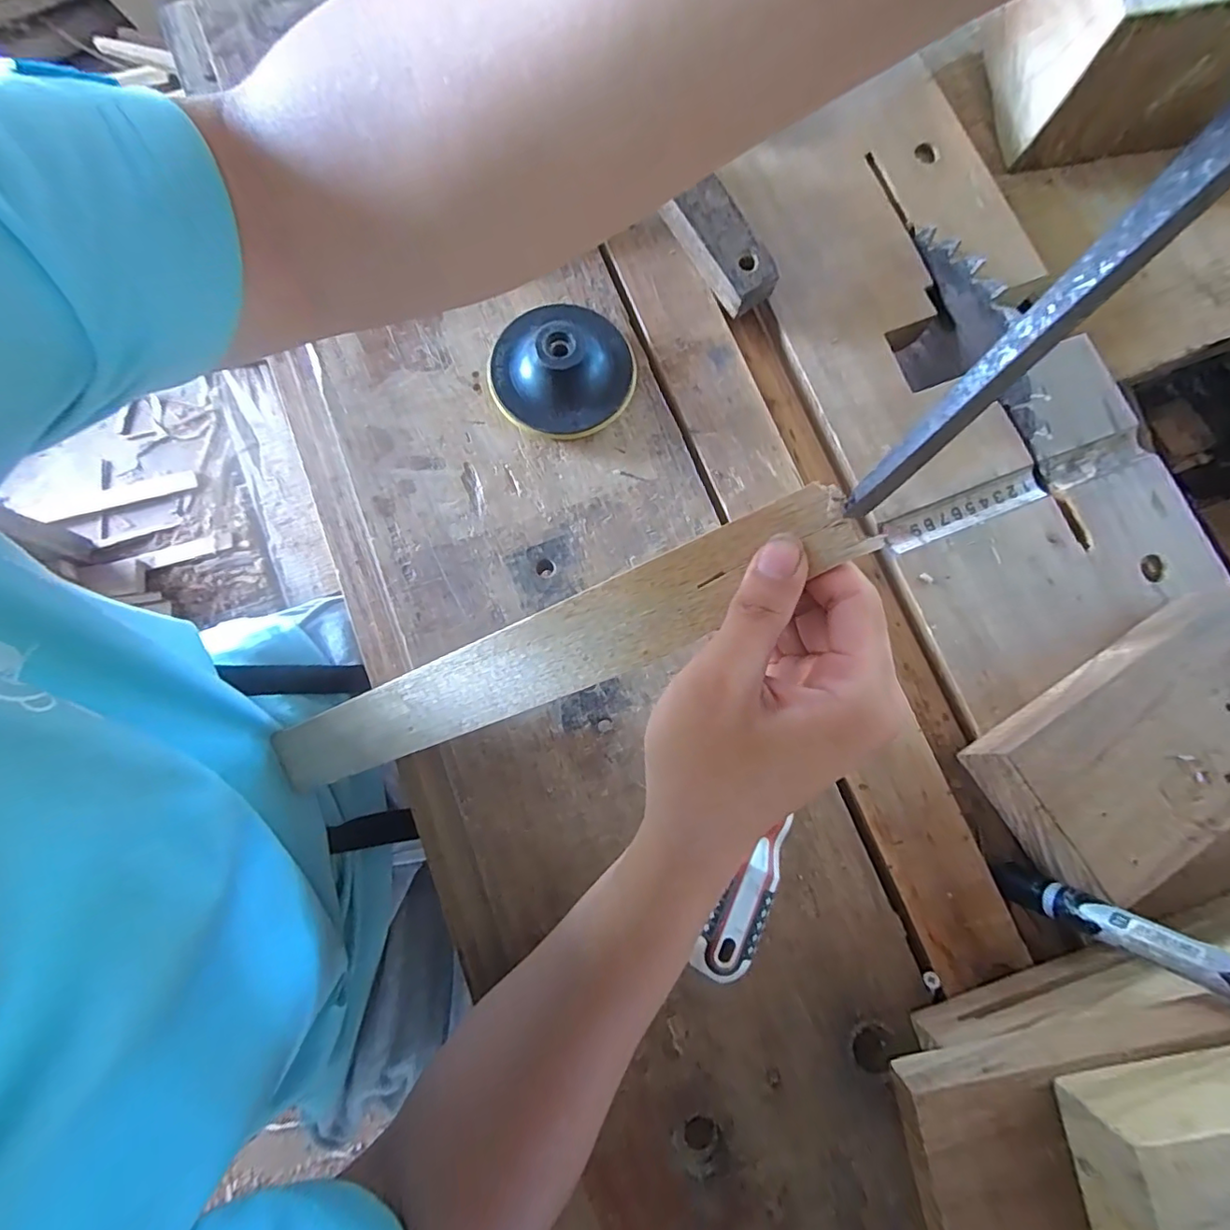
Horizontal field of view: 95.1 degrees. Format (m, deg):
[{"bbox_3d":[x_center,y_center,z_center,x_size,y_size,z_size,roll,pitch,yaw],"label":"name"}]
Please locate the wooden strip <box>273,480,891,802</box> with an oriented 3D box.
[{"bbox_3d":[-0.058,0.031,0.269,0.338,0.004,0.039,-23,92,26],"label":"wooden strip"}]

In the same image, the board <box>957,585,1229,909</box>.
[{"bbox_3d":[0.290,0.067,0.307,0.173,0.039,0.093,-31,81,-7],"label":"board"}]

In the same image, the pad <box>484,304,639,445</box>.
[{"bbox_3d":[-0.033,-0.154,0.344,0.085,0.033,0.085,13,79,1],"label":"pad"}]

